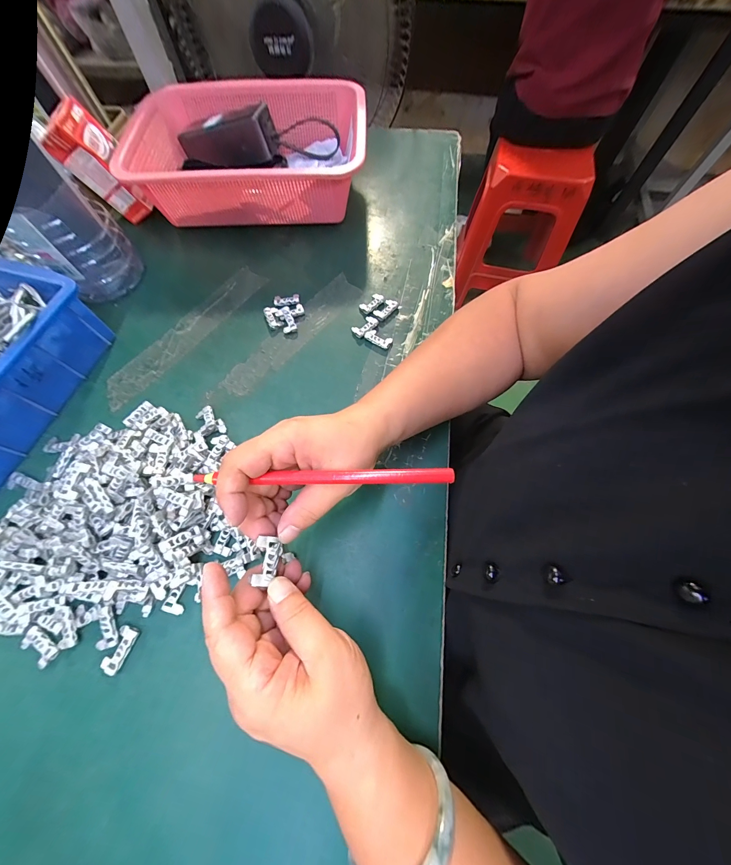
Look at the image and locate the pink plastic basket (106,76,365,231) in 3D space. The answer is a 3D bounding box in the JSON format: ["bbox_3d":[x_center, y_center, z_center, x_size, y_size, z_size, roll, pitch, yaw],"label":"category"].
[{"bbox_3d":[-0.150,-0.381,0.437,0.300,0.089,0.222,1,66,1],"label":"pink plastic basket"}]

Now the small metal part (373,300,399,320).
[{"bbox_3d":[0.025,-0.148,0.375,0.017,0.005,0.031,39,72,16],"label":"small metal part"}]

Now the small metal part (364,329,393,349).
[{"bbox_3d":[0.015,-0.107,0.359,0.030,0.006,0.015,30,70,13],"label":"small metal part"}]

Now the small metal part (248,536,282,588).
[{"bbox_3d":[-0.064,0.083,0.202,0.015,0.007,0.026,11,64,5],"label":"small metal part"}]

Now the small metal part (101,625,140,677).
[{"bbox_3d":[-0.189,0.168,0.243,0.016,0.007,0.031,22,68,10],"label":"small metal part"}]

